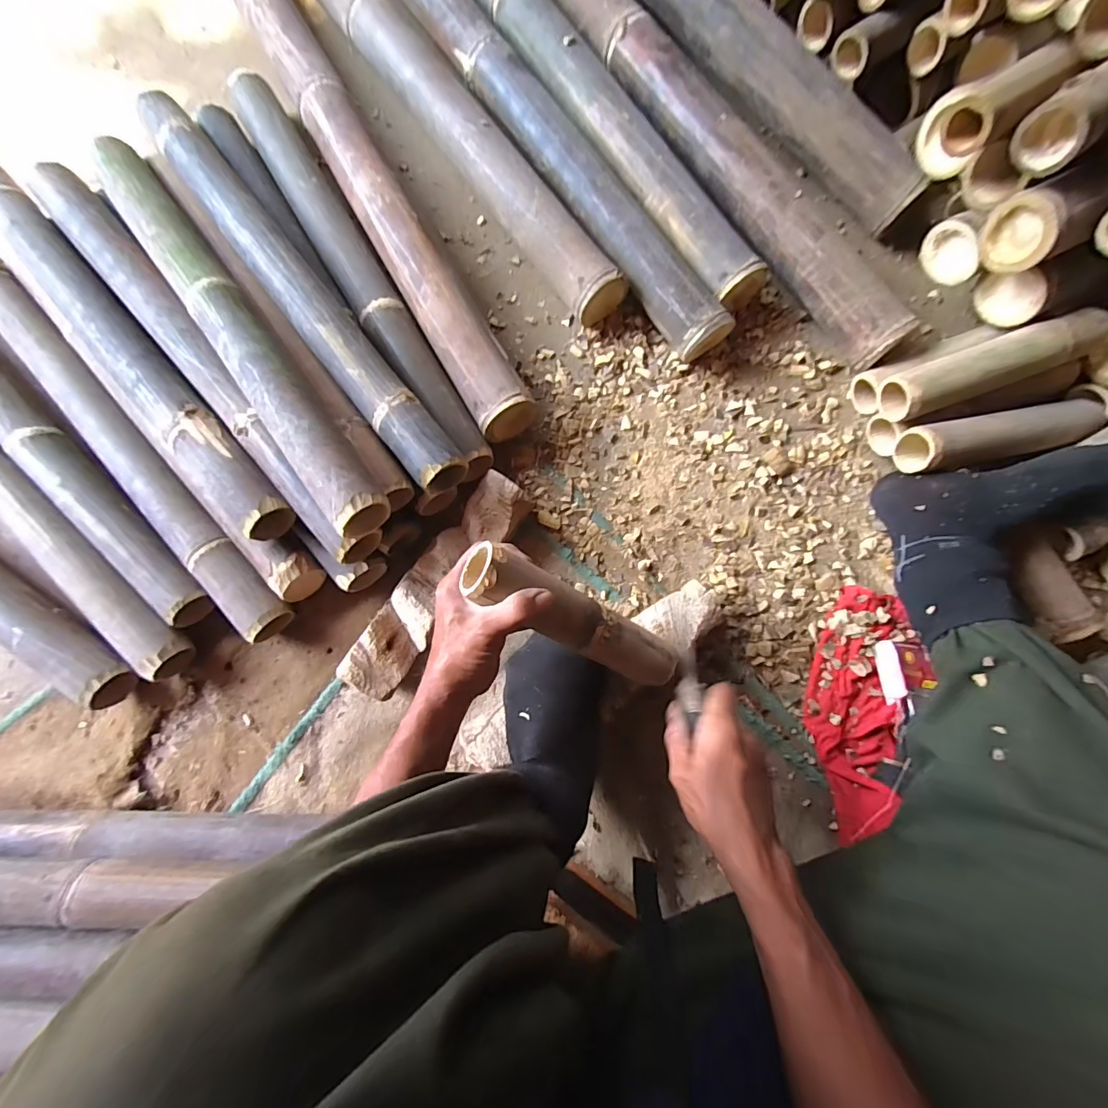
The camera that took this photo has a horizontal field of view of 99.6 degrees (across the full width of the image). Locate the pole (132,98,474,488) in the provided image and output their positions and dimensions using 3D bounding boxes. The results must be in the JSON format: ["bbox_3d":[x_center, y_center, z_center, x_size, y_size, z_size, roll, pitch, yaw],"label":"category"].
[{"bbox_3d":[-0.316,-0.327,0.575,0.062,0.066,0.634,-38,83,-3],"label":"pole"}]

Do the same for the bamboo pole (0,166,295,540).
[{"bbox_3d":[-0.538,-0.262,0.584,0.067,0.061,0.640,-43,84,-4],"label":"bamboo pole"}]

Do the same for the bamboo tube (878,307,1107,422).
[{"bbox_3d":[0.506,-0.220,0.537,0.235,0.050,0.054,-19,83,-1],"label":"bamboo tube"}]

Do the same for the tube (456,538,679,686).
[{"bbox_3d":[0.026,0.068,0.453,0.242,0.046,0.054,32,84,-25],"label":"tube"}]

